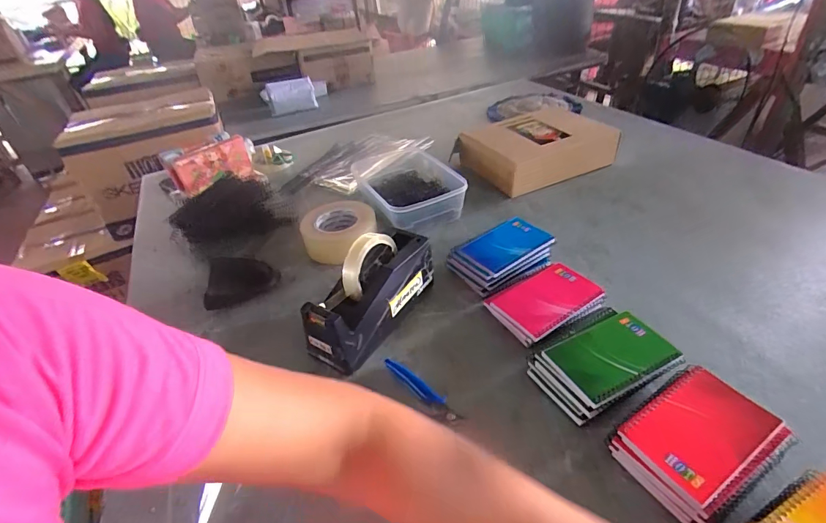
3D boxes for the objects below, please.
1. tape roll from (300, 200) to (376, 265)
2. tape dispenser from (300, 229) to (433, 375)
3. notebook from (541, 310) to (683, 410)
[{"bbox_3d":[-0.130,-0.051,0.740,0.126,0.057,0.125,-4,37,3],"label":"tape roll"},{"bbox_3d":[-0.057,0.043,0.540,0.085,0.112,0.205,18,43,28],"label":"tape dispenser"},{"bbox_3d":[0.228,0.108,0.476,0.132,0.013,0.079,-19,39,-18],"label":"notebook"}]

